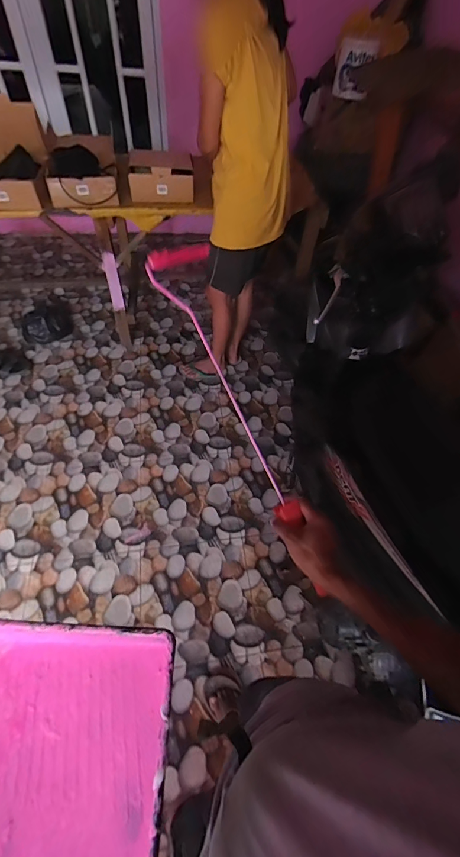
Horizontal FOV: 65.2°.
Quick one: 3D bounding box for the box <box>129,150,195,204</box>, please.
[{"bbox_3d":[-0.293,-1.101,1.570,0.268,0.119,0.254,-1,54,-5],"label":"box"}]

